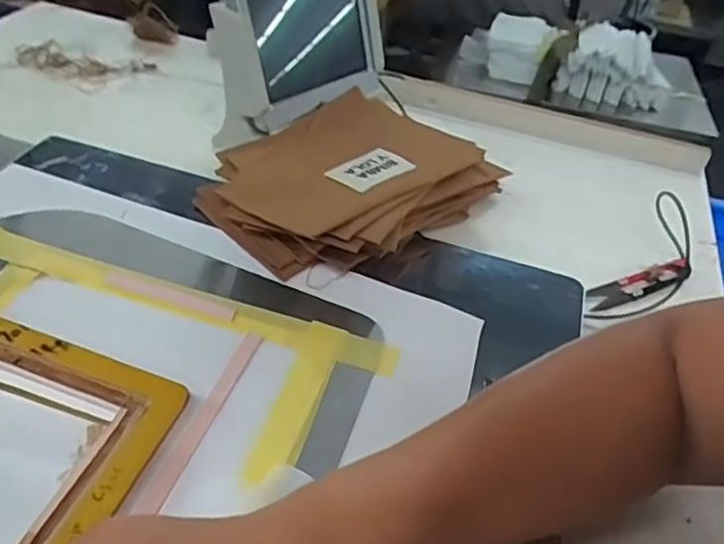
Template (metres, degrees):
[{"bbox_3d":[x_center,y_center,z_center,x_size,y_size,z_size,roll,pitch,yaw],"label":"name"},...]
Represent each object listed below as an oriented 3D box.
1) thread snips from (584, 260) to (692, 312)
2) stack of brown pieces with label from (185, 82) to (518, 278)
[{"bbox_3d":[0.218,0.007,0.506,0.097,0.010,0.022,-15,48,-23],"label":"thread snips"},{"bbox_3d":[-0.004,-0.083,0.522,0.169,0.052,0.239,34,49,26],"label":"stack of brown pieces with label"}]

